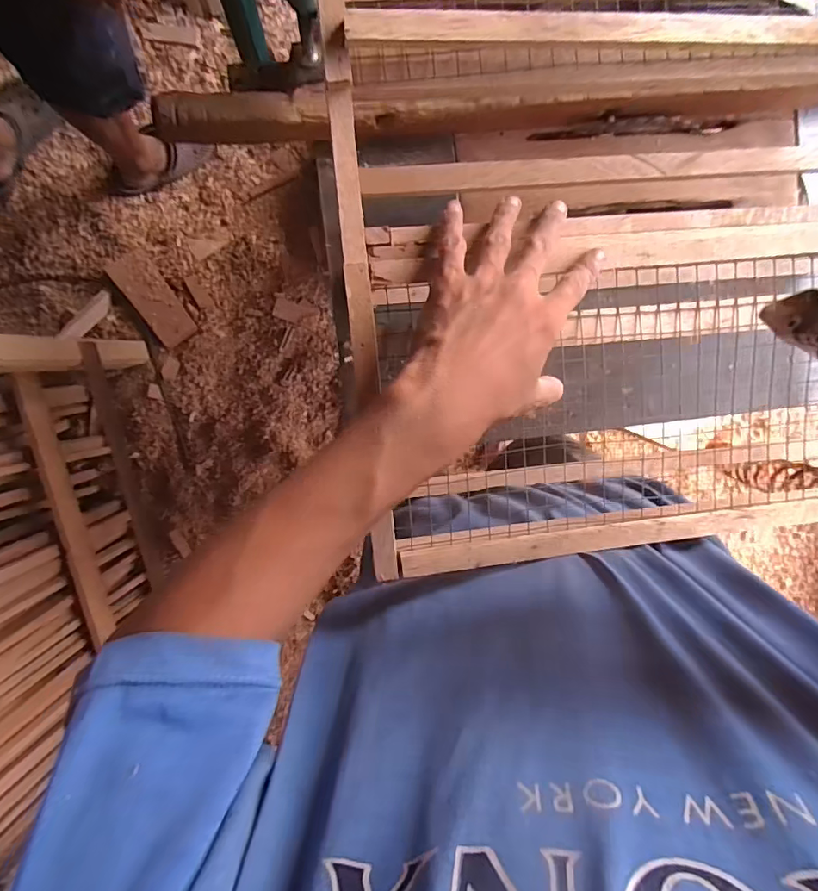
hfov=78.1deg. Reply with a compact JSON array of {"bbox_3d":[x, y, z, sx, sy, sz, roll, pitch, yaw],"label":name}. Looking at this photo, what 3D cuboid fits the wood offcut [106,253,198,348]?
[{"bbox_3d":[-0.620,-0.356,1.222,0.093,0.029,0.229,-37,98,0],"label":"wood offcut"}]

